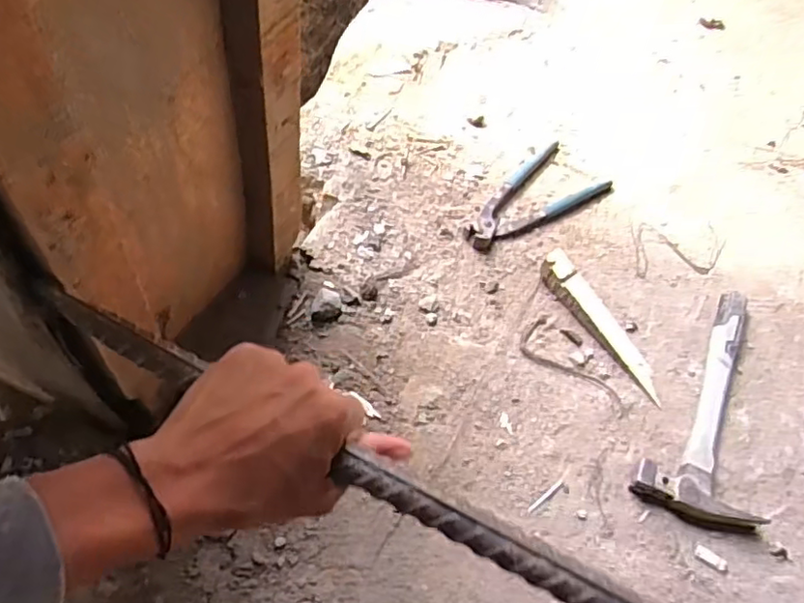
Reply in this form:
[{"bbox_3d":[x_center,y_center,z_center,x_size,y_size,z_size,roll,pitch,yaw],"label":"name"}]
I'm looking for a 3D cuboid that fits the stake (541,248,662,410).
[{"bbox_3d":[0.229,0.025,0.725,0.038,0.025,0.198,-30,76,-22],"label":"stake"}]

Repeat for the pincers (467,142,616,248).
[{"bbox_3d":[0.167,-0.133,0.822,0.214,0.016,0.099,-34,68,-26],"label":"pincers"}]

